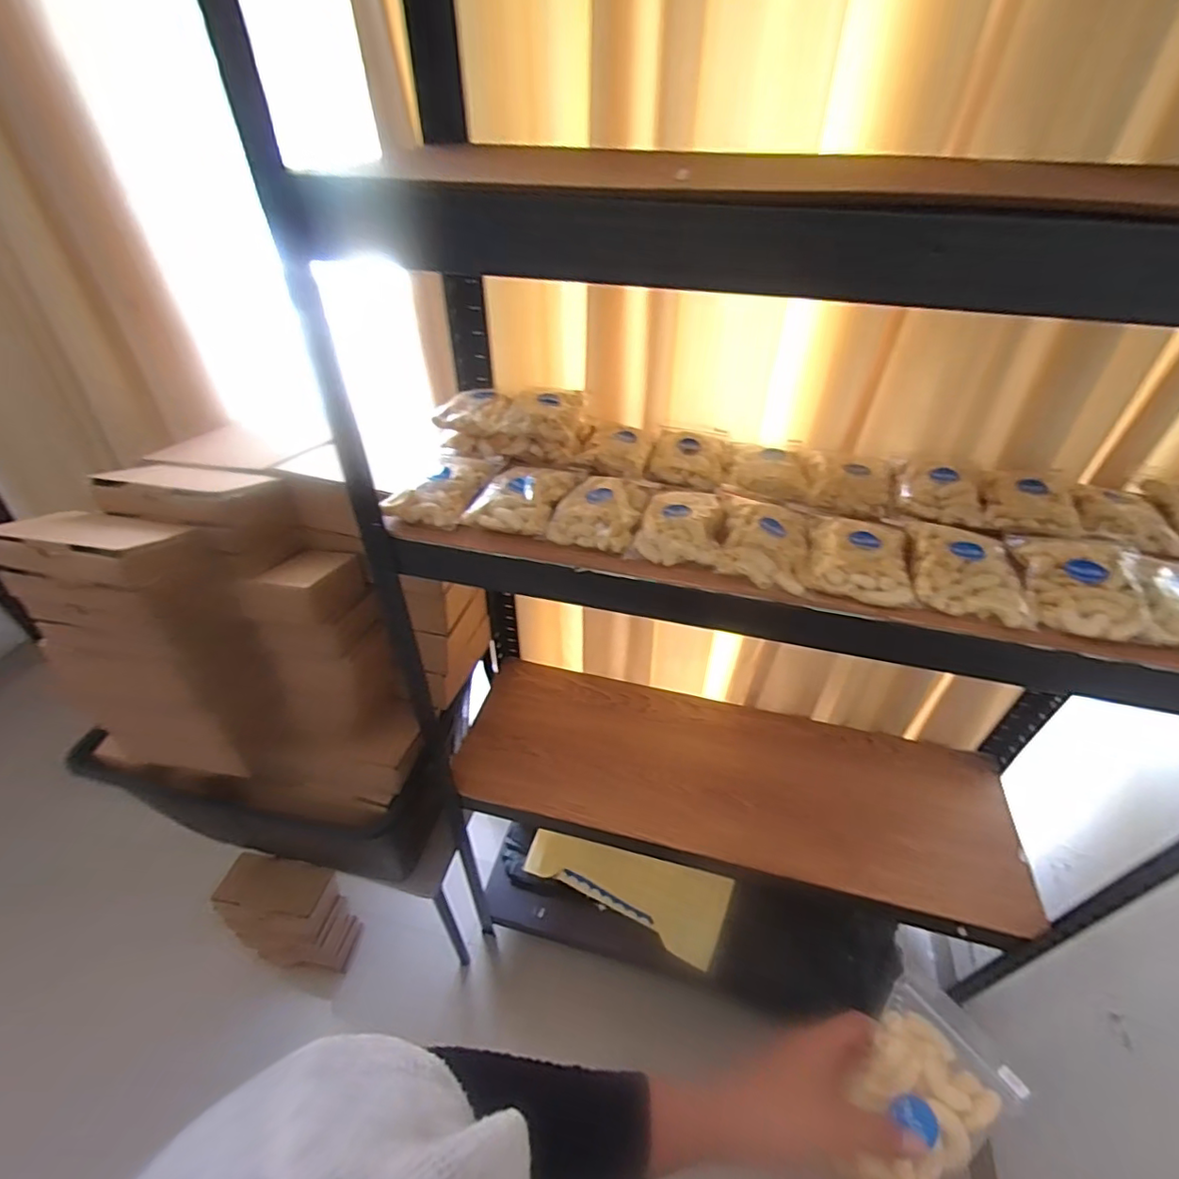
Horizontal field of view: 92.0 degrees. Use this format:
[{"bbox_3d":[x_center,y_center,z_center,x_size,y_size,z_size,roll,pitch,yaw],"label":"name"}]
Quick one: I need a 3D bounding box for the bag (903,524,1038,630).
[{"bbox_3d":[0.341,-0.018,0.512,0.090,0.027,0.103,13,43,14],"label":"bag"}]

